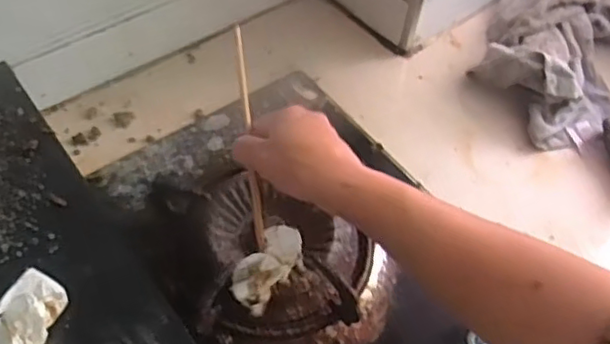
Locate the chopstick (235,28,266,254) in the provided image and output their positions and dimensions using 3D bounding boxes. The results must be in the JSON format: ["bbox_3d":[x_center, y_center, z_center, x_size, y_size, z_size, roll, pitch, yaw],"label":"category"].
[{"bbox_3d":[-0.045,-0.032,0.493,0.007,0.008,0.184,-5,74,-8],"label":"chopstick"}]

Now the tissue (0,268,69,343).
[{"bbox_3d":[-0.196,0.098,0.408,0.054,0.048,0.084,34,59,20],"label":"tissue"}]

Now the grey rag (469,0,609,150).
[{"bbox_3d":[0.311,-0.153,0.746,0.185,0.068,0.284,20,55,10],"label":"grey rag"}]

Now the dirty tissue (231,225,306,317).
[{"bbox_3d":[-0.024,0.069,0.455,0.034,0.028,0.062,42,97,29],"label":"dirty tissue"}]

